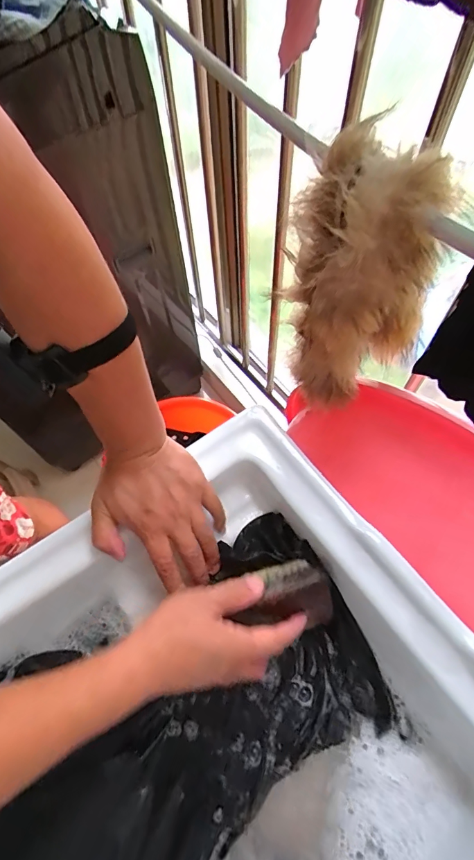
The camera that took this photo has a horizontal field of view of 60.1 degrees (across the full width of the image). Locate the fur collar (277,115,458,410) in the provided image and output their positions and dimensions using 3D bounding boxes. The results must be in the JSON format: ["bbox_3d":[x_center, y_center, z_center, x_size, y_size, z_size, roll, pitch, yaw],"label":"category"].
[{"bbox_3d":[0.118,-0.153,0.428,0.101,0.252,0.126,-15,61,-6],"label":"fur collar"}]

